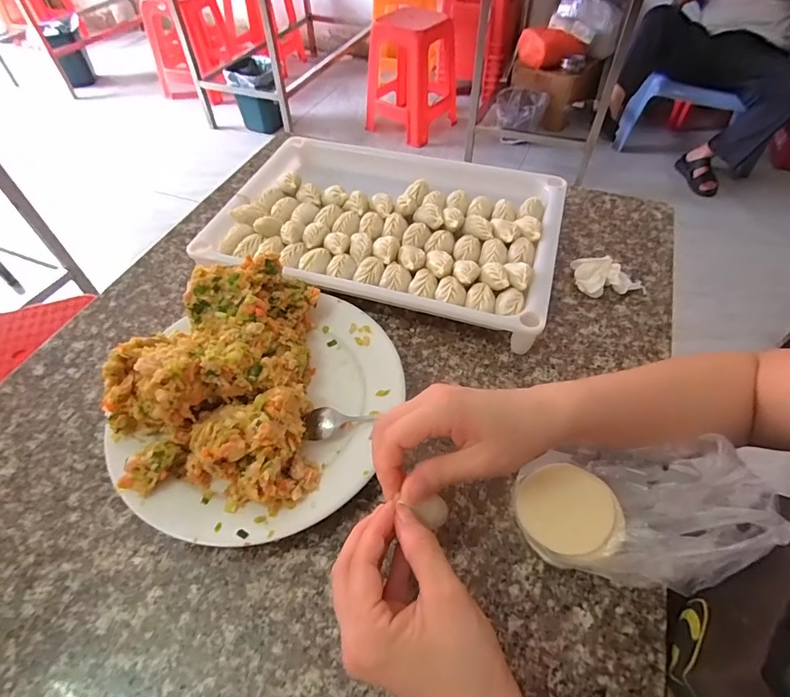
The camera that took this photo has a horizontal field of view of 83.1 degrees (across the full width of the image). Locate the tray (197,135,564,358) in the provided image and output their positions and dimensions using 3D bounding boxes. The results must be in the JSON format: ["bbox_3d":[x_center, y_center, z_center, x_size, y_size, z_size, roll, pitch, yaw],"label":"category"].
[{"bbox_3d":[-0.006,-0.147,0.527,0.379,0.048,0.265,14,53,12],"label":"tray"}]

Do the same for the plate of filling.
[{"bbox_3d":[-0.112,0.031,0.375,0.216,0.088,0.242,15,54,12],"label":"plate of filling"}]

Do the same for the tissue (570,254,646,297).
[{"bbox_3d":[0.232,-0.074,0.483,0.079,0.026,0.044,16,54,13],"label":"tissue"}]

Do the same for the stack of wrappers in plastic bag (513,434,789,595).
[{"bbox_3d":[0.173,0.105,0.315,0.169,0.053,0.121,2,52,2],"label":"stack of wrappers in plastic bag"}]

